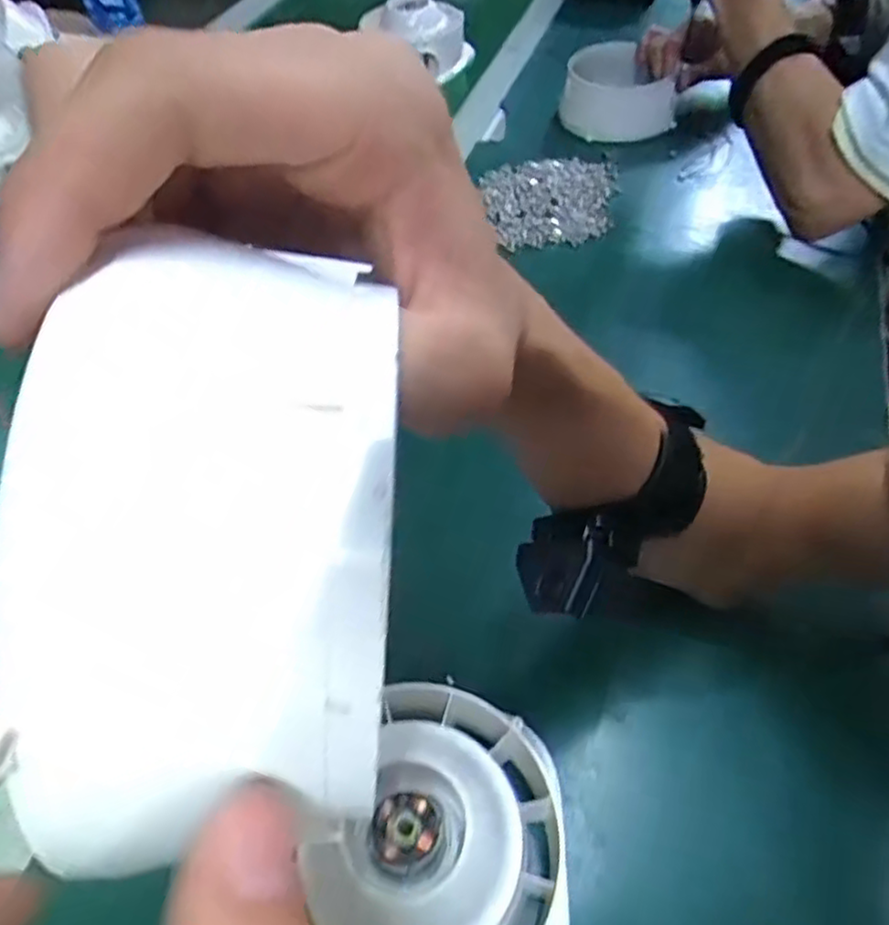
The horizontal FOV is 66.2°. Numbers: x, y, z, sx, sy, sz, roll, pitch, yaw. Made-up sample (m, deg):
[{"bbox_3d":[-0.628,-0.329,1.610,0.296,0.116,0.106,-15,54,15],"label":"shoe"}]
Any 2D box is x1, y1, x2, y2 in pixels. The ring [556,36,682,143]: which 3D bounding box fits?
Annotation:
[{"bbox_3d":[0.188,-0.404,0.736,0.117,0.060,0.117,-2,52,2],"label":"ring"}]

